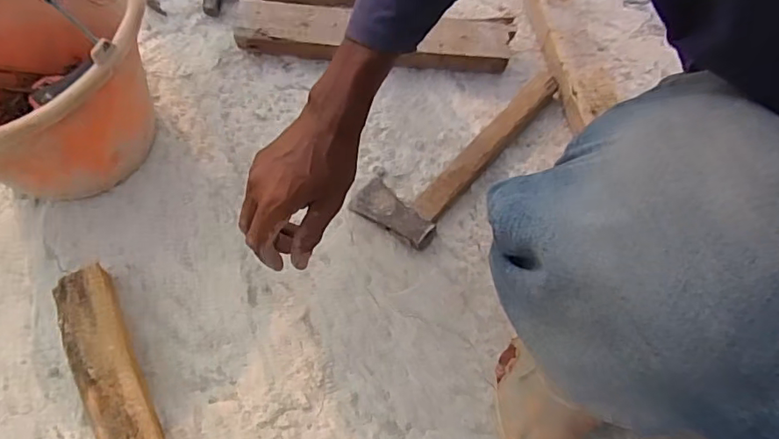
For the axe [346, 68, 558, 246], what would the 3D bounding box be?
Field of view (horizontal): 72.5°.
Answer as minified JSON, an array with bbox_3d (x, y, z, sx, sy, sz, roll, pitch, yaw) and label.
[{"bbox_3d":[0.088,-0.098,0.678,0.103,0.032,0.307,38,69,13],"label":"axe"}]

